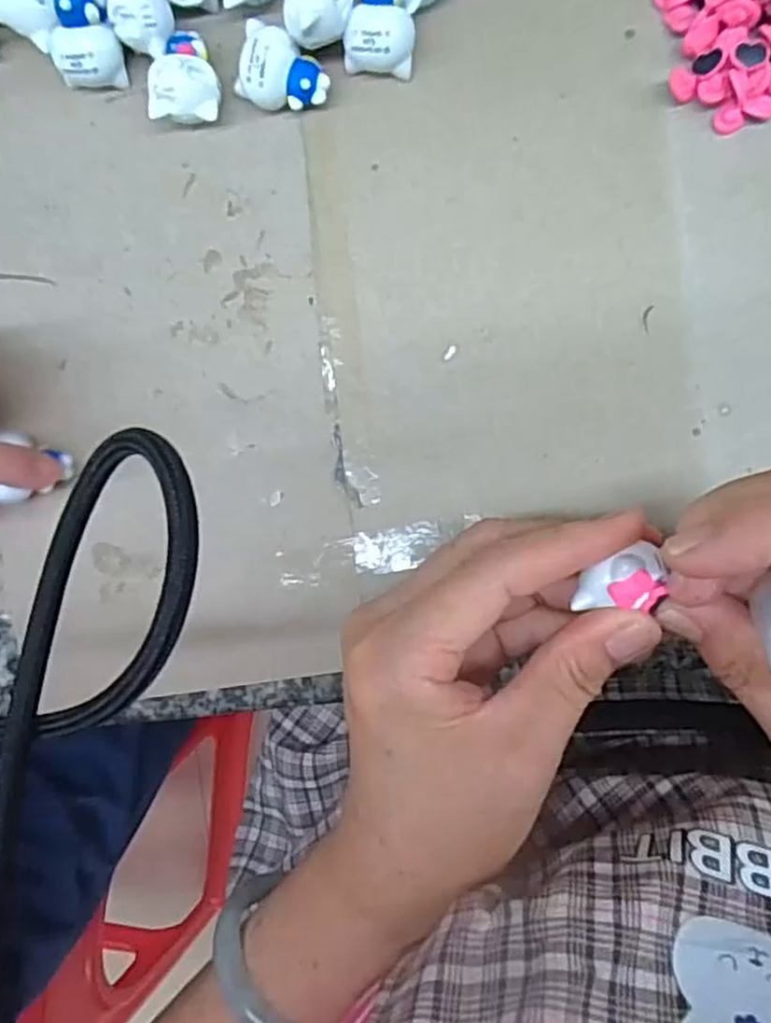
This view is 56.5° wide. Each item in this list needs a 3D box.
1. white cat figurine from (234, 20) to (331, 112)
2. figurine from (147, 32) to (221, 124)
[{"bbox_3d":[-0.037,-0.158,0.261,0.031,0.023,0.021,17,93,5],"label":"white cat figurine"},{"bbox_3d":[-0.073,-0.161,0.268,0.025,0.020,0.031,4,92,5],"label":"figurine"}]

